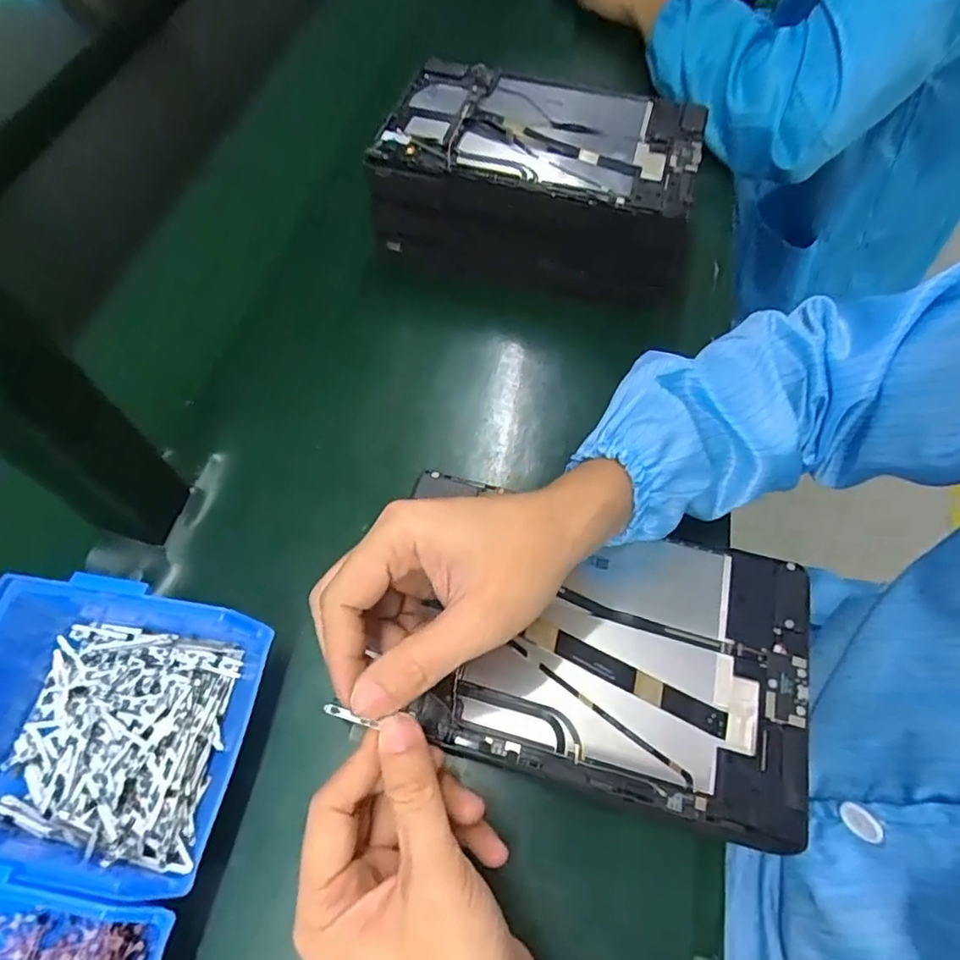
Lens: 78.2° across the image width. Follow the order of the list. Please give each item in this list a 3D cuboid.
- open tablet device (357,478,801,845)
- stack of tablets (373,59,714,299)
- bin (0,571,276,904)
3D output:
[{"bbox_3d":[0.066,0.089,0.329,0.225,0.009,0.150,13,61,8],"label":"open tablet device"},{"bbox_3d":[0.048,-0.246,0.497,0.246,0.100,0.157,11,61,6],"label":"stack of tablets"},{"bbox_3d":[-0.198,0.123,0.298,0.155,0.072,0.126,8,61,5],"label":"bin"}]

